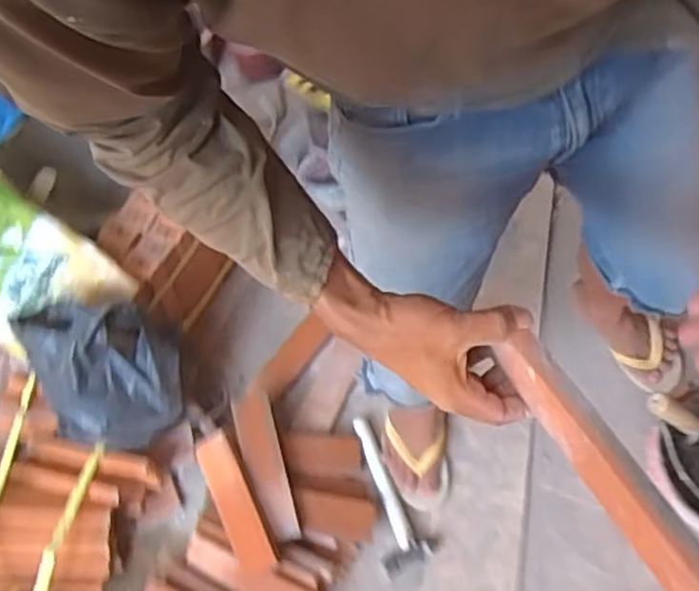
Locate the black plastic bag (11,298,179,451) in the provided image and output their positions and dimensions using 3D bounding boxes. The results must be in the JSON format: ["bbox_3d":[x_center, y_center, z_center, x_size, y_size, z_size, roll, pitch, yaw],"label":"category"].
[{"bbox_3d":[-0.375,0.135,1.161,0.226,0.235,0.175,-4,64,4],"label":"black plastic bag"}]

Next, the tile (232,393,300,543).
[{"bbox_3d":[-0.138,0.272,1.185,0.065,0.017,0.239,-10,61,-15],"label":"tile"}]

